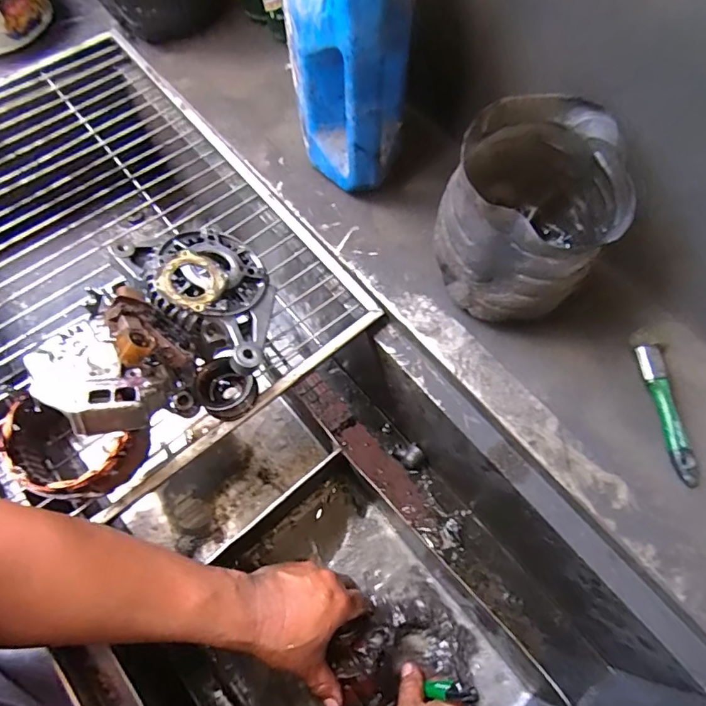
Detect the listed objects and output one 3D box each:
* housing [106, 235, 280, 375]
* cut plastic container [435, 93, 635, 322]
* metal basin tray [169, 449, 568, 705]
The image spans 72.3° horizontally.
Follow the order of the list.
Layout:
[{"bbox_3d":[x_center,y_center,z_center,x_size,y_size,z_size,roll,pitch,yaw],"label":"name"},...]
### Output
[{"bbox_3d":[-0.141,-0.063,0.474,0.117,0.045,0.180,-37,72,-16],"label":"housing"},{"bbox_3d":[0.168,-0.131,0.493,0.156,0.163,0.172,17,66,6],"label":"cut plastic container"},{"bbox_3d":[0.003,0.330,0.528,0.278,0.109,0.360,-40,73,-17],"label":"metal basin tray"}]

